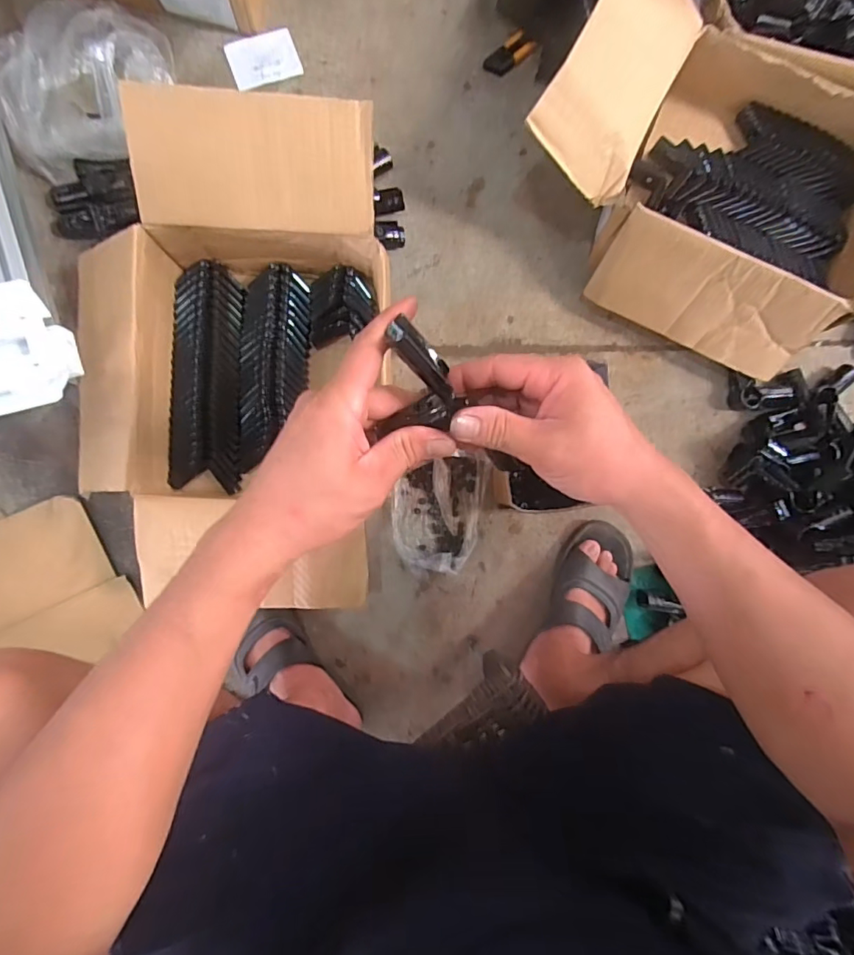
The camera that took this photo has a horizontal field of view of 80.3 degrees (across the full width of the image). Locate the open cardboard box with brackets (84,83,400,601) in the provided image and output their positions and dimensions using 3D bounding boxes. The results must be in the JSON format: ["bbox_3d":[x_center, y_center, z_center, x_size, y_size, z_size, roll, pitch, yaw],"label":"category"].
[{"bbox_3d":[-0.246,-0.135,0.640,0.377,0.182,0.570,-1,88,-4],"label":"open cardboard box with brackets"}]

